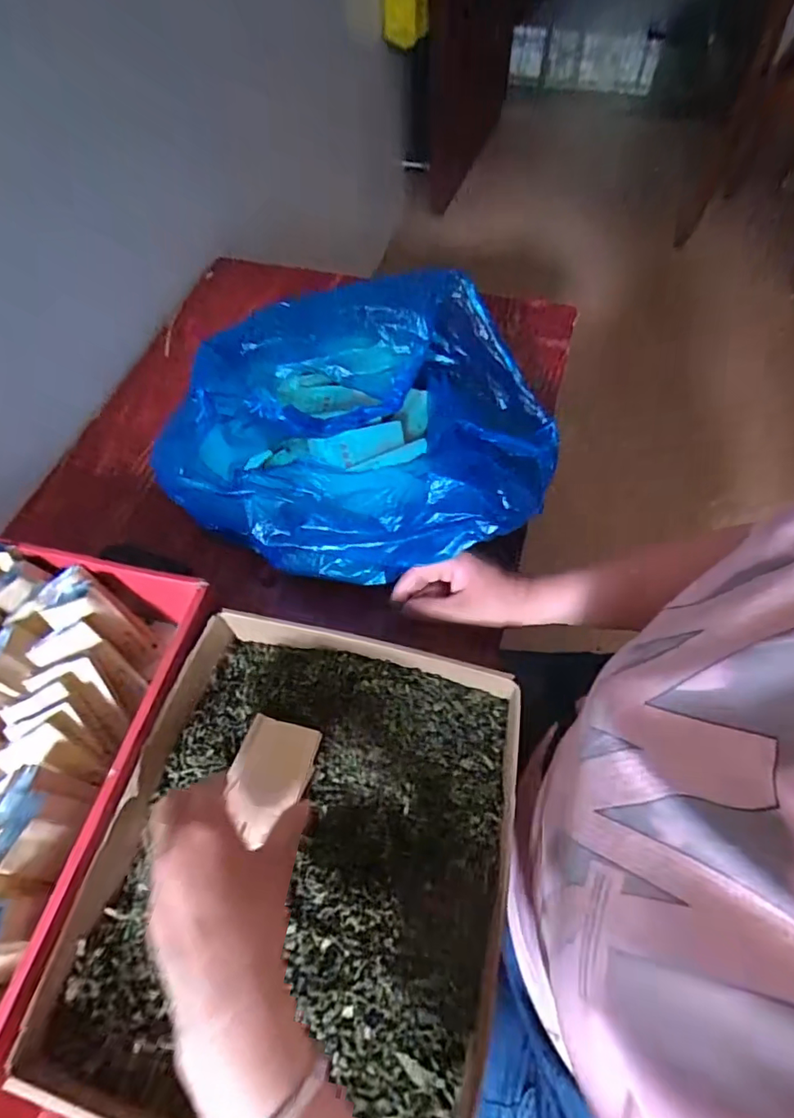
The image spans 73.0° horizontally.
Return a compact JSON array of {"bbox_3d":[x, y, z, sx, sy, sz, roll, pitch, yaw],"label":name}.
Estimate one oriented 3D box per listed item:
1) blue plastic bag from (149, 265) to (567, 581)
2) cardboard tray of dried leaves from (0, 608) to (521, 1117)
[{"bbox_3d":[-0.001,-0.132,0.518,0.277,0.159,0.323,21,65,13],"label":"blue plastic bag"},{"bbox_3d":[-0.071,0.218,0.405,0.292,0.063,0.315,12,63,9],"label":"cardboard tray of dried leaves"}]

